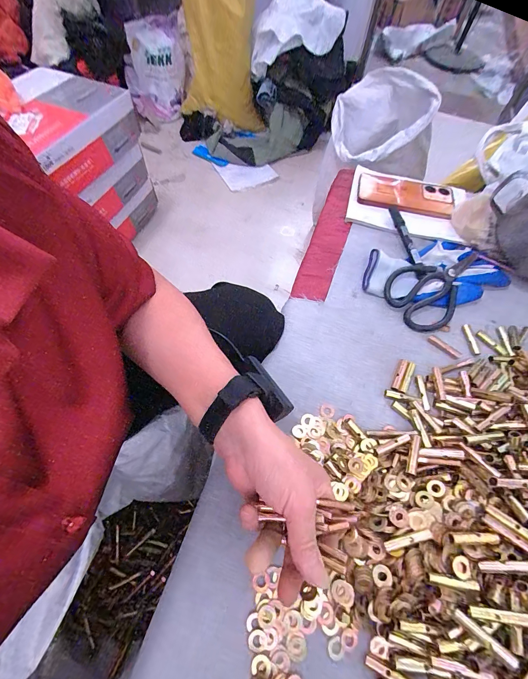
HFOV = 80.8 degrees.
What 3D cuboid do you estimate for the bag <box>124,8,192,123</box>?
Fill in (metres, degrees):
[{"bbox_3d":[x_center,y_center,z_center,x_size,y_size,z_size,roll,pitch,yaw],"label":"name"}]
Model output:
[{"bbox_3d":[-0.356,-0.904,1.043,0.208,0.303,0.093,-12,72,-20],"label":"bag"}]

